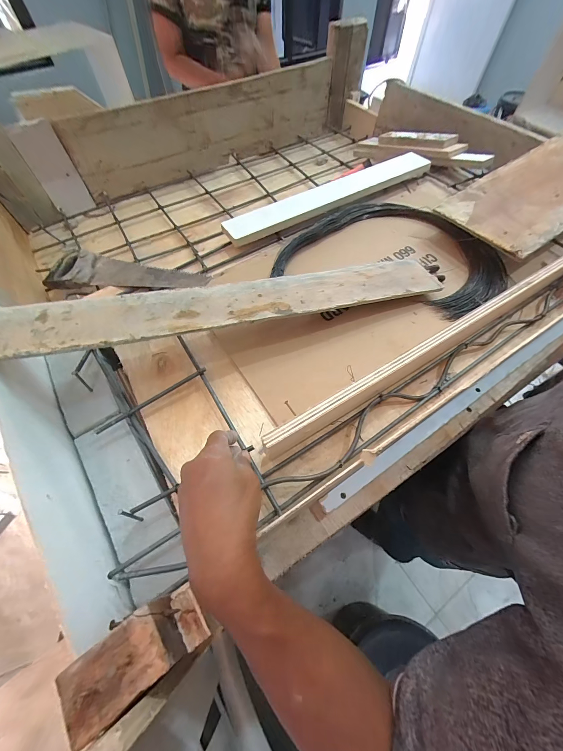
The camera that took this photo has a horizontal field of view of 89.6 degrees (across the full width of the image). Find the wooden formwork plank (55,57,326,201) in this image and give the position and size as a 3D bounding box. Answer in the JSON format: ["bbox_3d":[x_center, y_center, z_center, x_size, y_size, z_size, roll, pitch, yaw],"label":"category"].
[{"bbox_3d":[-0.194,-0.770,0.875,0.867,0.212,0.034,-30,79,-16],"label":"wooden formwork plank"}]

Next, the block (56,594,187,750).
[{"bbox_3d":[-0.106,0.197,0.196,0.064,0.034,0.041,-34,66,-18],"label":"block"}]

